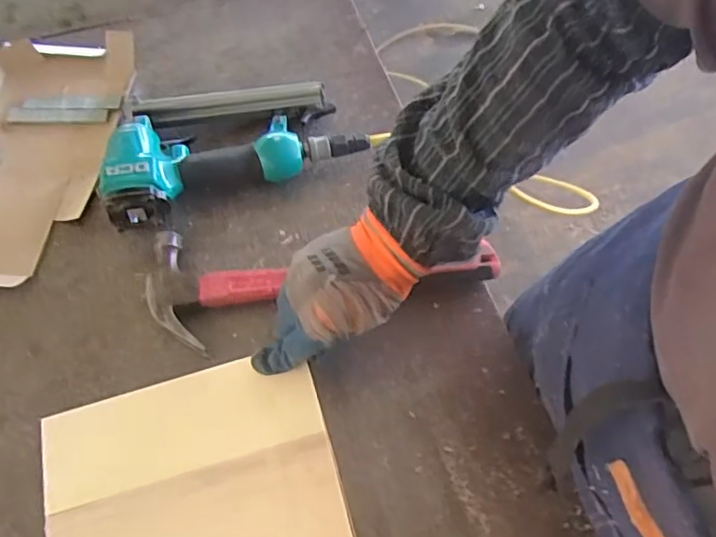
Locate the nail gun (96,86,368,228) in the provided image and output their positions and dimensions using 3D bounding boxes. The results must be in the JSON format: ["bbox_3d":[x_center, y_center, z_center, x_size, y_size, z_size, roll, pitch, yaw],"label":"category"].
[{"bbox_3d":[-0.137,-0.140,0.635,0.262,0.060,0.134,-21,64,-10],"label":"nail gun"}]

